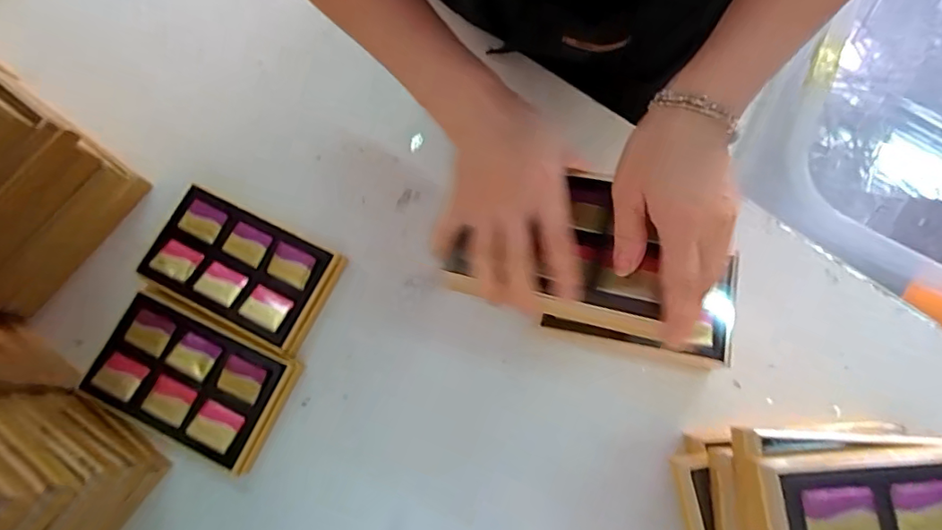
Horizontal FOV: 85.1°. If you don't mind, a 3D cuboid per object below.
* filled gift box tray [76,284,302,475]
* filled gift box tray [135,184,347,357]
[{"bbox_3d":[-0.246,0.100,0.457,0.162,0.031,0.103,25,76,8],"label":"filled gift box tray"},{"bbox_3d":[-0.212,0.004,0.476,0.162,0.029,0.097,24,76,8],"label":"filled gift box tray"}]

